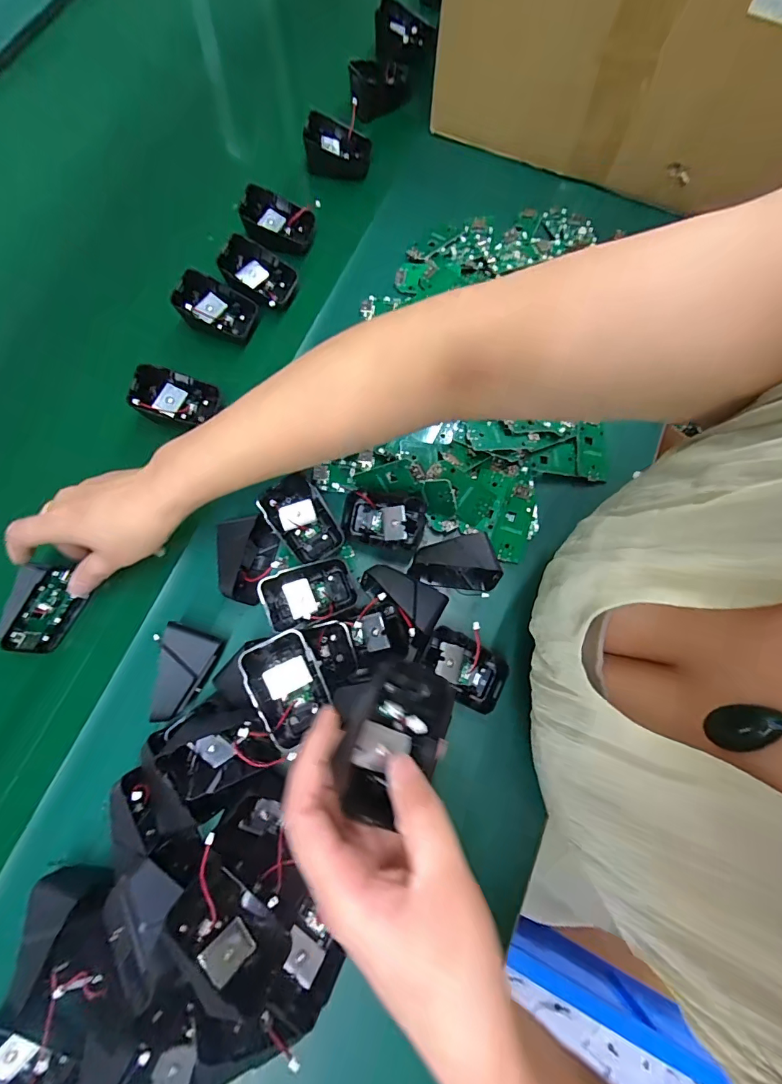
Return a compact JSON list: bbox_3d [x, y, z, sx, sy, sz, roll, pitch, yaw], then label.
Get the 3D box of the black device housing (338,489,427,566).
[{"bbox_3d":[-0.007,-0.015,0.363,0.071,0.039,0.049,17,77,3],"label":"black device housing"}]

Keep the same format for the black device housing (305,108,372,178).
[{"bbox_3d":[-0.057,-0.420,0.463,0.068,0.034,0.045,5,76,0],"label":"black device housing"}]

